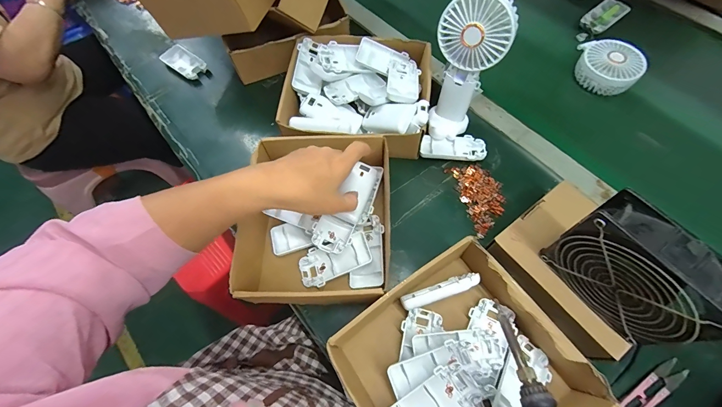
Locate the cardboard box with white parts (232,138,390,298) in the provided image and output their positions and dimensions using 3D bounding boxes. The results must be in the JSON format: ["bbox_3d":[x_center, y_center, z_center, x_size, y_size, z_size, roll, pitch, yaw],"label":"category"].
[{"bbox_3d":[-0.060,0.015,0.419,0.186,0.075,0.215,0,65,3],"label":"cardboard box with white parts"}]

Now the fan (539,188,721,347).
[{"bbox_3d":[0.248,0.061,0.291,0.045,0.112,0.117,-33,67,-12],"label":"fan"}]

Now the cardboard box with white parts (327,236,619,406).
[{"bbox_3d":[0.100,0.175,0.335,0.208,0.072,0.203,-33,67,-12],"label":"cardboard box with white parts"}]

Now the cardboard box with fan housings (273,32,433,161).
[{"bbox_3d":[-0.004,-0.165,0.494,0.217,0.080,0.197,13,66,9],"label":"cardboard box with fan housings"}]

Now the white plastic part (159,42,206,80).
[{"bbox_3d":[-0.333,-0.266,0.602,0.093,0.016,0.047,35,71,18],"label":"white plastic part"}]

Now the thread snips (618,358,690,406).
[{"bbox_3d":[0.315,0.206,0.345,0.103,0.013,0.022,-29,67,-10],"label":"thread snips"}]

